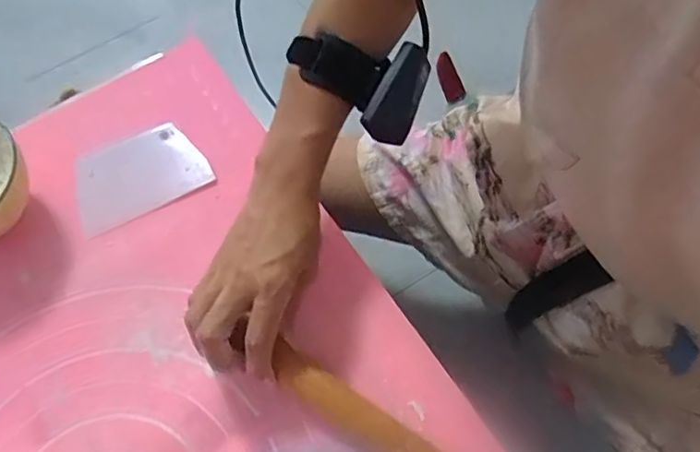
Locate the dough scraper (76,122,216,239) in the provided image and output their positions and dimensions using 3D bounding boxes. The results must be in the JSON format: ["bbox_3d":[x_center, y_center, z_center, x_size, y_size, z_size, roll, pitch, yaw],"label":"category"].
[{"bbox_3d":[-0.185,-0.048,0.492,0.110,0.008,0.083,-25,64,-10],"label":"dough scraper"}]

